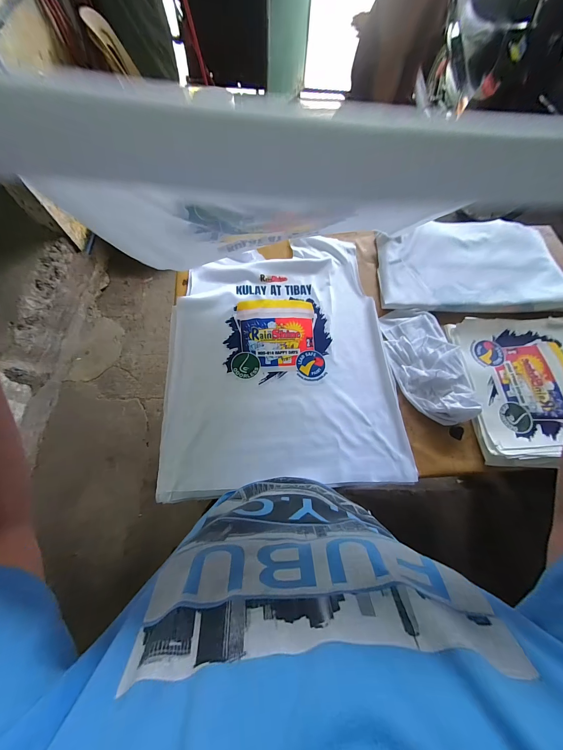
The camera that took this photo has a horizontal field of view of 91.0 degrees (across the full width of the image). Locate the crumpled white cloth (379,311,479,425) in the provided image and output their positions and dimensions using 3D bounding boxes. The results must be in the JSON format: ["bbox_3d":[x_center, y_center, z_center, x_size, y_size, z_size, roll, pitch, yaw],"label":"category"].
[{"bbox_3d":[0.365,-0.038,0.689,0.172,0.042,0.319,-6,70,-5],"label":"crumpled white cloth"}]

